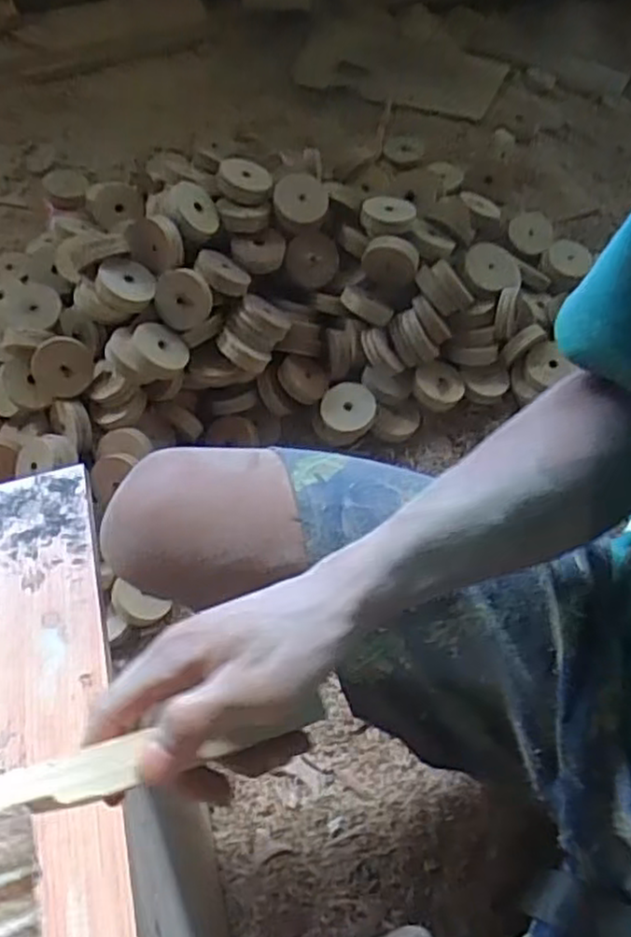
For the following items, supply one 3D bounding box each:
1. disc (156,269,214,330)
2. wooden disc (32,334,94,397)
[{"bbox_3d":[-0.143,-0.181,0.764,0.062,0.063,0.014,8,24,7],"label":"disc"},{"bbox_3d":[-0.269,-0.108,0.755,0.064,0.010,0.059,-1,105,-5],"label":"wooden disc"}]

